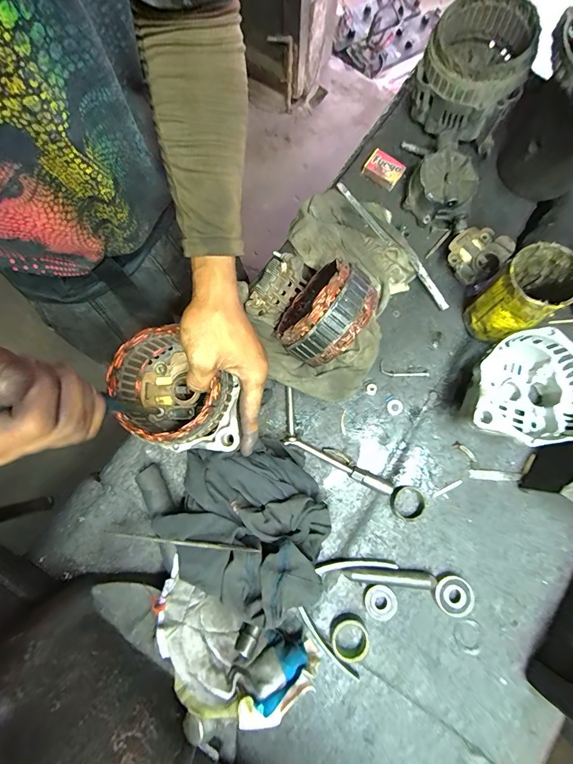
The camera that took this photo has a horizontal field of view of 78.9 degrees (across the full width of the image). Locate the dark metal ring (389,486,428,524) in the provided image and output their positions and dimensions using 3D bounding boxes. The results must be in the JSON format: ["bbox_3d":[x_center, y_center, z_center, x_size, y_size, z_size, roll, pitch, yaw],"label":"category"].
[{"bbox_3d":[0.140,0.141,0.406,0.040,0.015,0.039,0,79,1],"label":"dark metal ring"}]

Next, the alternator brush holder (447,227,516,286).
[{"bbox_3d":[0.254,-0.170,0.468,0.071,0.036,0.065,-35,81,-5],"label":"alternator brush holder"}]

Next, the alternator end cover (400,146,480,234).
[{"bbox_3d":[0.215,-0.264,0.478,0.095,0.055,0.081,26,81,6],"label":"alternator end cover"}]

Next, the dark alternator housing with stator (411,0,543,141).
[{"bbox_3d":[0.252,-0.423,0.477,0.132,0.101,0.144,24,81,5],"label":"dark alternator housing with stator"}]

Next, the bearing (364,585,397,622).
[{"bbox_3d":[0.104,0.243,0.387,0.034,0.012,0.037,0,79,1],"label":"bearing"}]

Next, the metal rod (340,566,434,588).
[{"bbox_3d":[0.116,0.219,0.395,0.099,0.016,0.015,7,80,2],"label":"metal rod"}]

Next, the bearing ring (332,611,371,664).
[{"bbox_3d":[0.068,0.276,0.375,0.039,0.016,0.041,0,79,1],"label":"bearing ring"}]

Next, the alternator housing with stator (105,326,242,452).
[{"bbox_3d":[-0.107,0.018,0.363,0.139,0.076,0.091,40,83,8],"label":"alternator housing with stator"}]

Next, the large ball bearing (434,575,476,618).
[{"bbox_3d":[0.187,0.237,0.388,0.040,0.014,0.039,0,79,1],"label":"large ball bearing"}]

